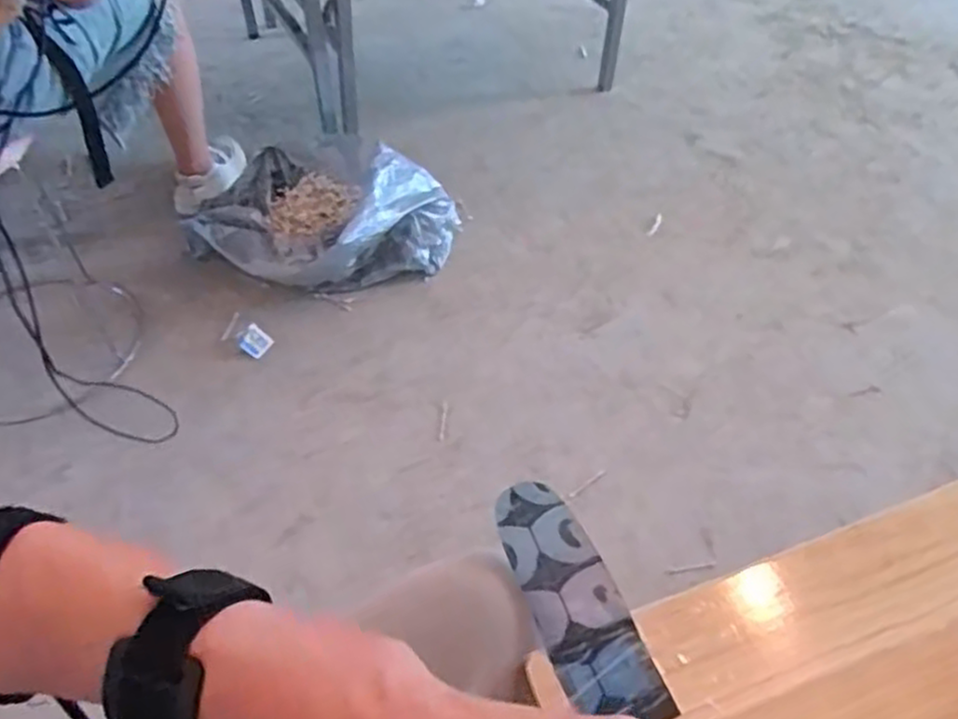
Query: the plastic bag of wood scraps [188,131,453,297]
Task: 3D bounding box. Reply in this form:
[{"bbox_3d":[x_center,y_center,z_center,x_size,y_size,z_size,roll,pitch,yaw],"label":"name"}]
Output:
[{"bbox_3d":[-0.307,-0.289,1.454,0.486,0.167,0.381,12,50,8],"label":"plastic bag of wood scraps"}]

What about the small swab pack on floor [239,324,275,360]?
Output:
[{"bbox_3d":[-0.407,-0.033,1.323,0.054,0.011,0.051,41,73,0],"label":"small swab pack on floor"}]

